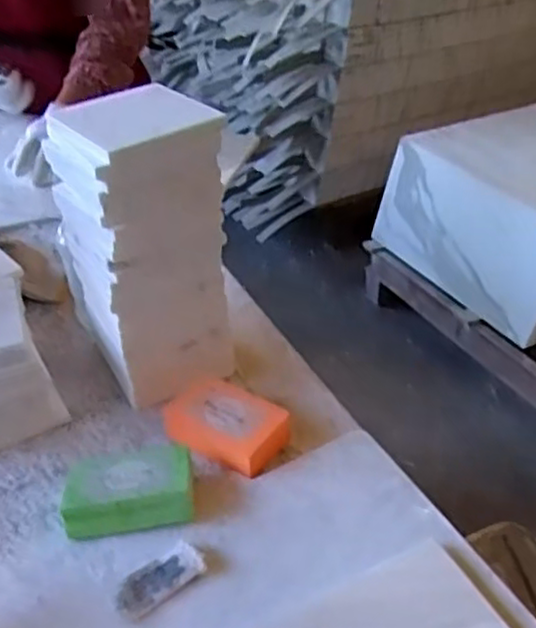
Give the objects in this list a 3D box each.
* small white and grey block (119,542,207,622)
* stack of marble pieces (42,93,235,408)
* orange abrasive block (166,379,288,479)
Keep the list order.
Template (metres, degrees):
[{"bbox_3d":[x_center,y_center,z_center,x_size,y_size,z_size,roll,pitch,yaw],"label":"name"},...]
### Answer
[{"bbox_3d":[-0.073,0.180,0.482,0.060,0.008,0.030,-25,44,-32],"label":"small white and grey block"},{"bbox_3d":[-0.106,-0.049,0.609,0.108,0.264,0.111,-21,41,-28],"label":"stack of marble pieces"},{"bbox_3d":[-0.036,0.094,0.585,0.093,0.033,0.063,20,40,24],"label":"orange abrasive block"}]

